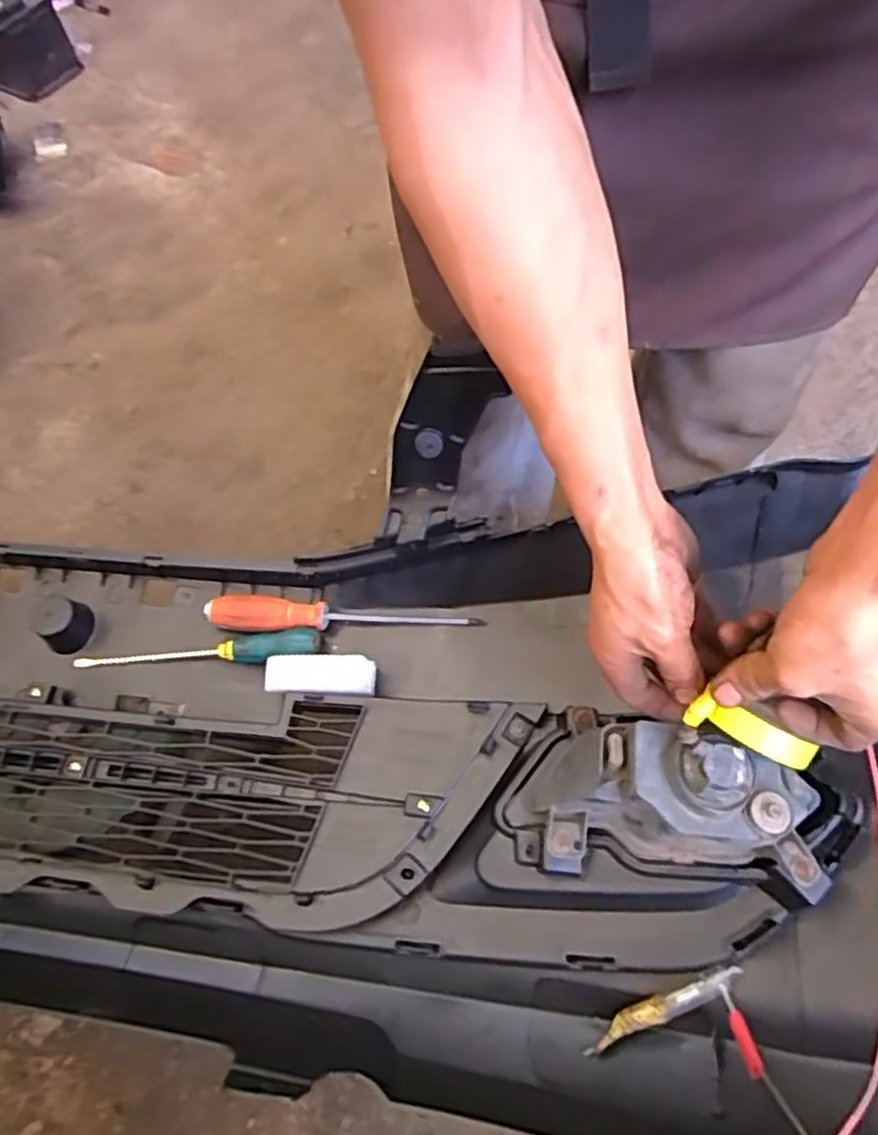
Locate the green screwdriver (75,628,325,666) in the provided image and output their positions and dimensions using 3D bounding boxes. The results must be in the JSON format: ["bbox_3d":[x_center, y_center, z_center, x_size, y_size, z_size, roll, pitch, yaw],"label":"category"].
[{"bbox_3d":[-0.228,0.075,0.687,0.231,0.022,0.028,-2,60,4],"label":"green screwdriver"}]

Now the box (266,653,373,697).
[{"bbox_3d":[-0.106,0.095,0.649,0.097,0.020,0.036,3,61,7],"label":"box"}]

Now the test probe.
[{"bbox_3d":[0.147,0.296,0.495,0.118,0.011,0.016,-33,59,9],"label":"test probe"}]

